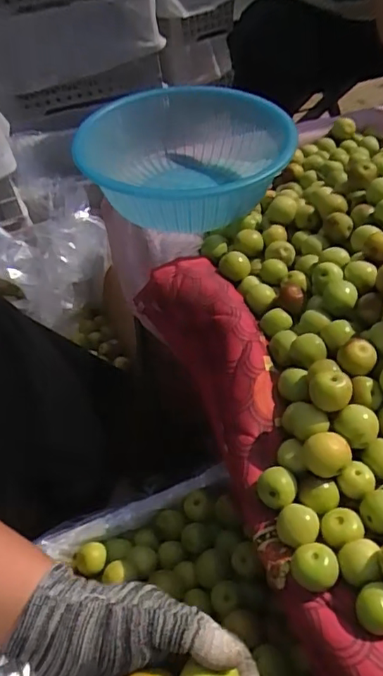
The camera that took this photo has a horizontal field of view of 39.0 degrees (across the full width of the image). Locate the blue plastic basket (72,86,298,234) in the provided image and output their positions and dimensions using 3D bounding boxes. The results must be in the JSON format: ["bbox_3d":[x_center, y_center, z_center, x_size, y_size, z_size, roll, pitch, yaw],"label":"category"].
[{"bbox_3d":[0.005,-0.232,0.717,0.288,0.126,0.273,-13,46,-5],"label":"blue plastic basket"}]

